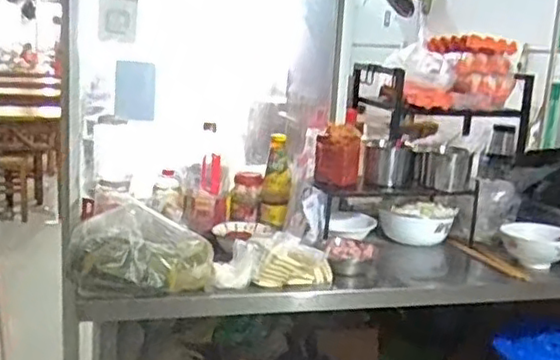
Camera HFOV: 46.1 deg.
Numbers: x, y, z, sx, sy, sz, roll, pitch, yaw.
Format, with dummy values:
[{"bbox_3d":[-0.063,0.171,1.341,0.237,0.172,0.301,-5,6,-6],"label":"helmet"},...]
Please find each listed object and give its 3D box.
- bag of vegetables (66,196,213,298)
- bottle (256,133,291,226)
[{"bbox_3d":[-0.265,0.134,1.268,0.271,0.142,0.097,3,11,-11],"label":"bag of vegetables"},{"bbox_3d":[-0.013,0.009,1.554,0.074,0.209,0.061,6,11,6],"label":"bottle"}]

